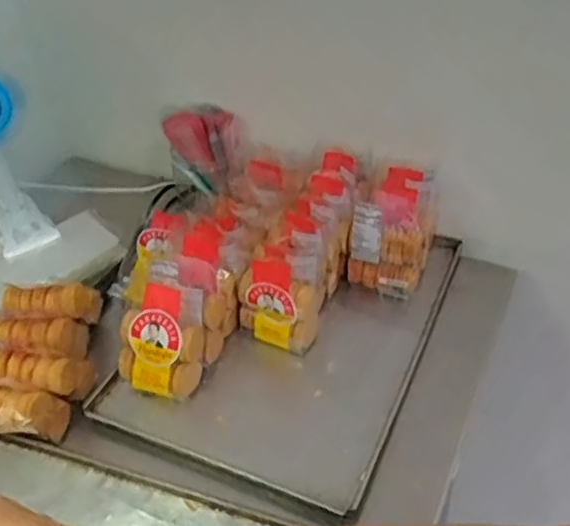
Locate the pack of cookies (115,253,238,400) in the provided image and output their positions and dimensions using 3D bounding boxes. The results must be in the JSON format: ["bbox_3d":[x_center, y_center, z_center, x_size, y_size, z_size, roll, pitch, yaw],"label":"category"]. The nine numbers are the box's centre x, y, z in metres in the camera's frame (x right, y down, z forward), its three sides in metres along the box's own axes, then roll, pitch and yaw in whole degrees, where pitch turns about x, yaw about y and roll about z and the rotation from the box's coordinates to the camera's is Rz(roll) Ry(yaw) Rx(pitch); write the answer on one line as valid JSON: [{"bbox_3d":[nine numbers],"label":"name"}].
[{"bbox_3d":[-0.123,0.066,0.760,0.087,0.105,0.136,18,47,24],"label":"pack of cookies"}]

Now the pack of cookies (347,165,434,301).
[{"bbox_3d":[0.138,-0.038,0.832,0.086,0.119,0.117,20,48,25],"label":"pack of cookies"}]

